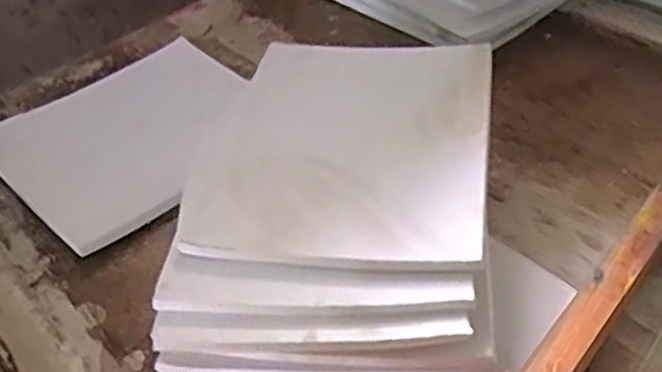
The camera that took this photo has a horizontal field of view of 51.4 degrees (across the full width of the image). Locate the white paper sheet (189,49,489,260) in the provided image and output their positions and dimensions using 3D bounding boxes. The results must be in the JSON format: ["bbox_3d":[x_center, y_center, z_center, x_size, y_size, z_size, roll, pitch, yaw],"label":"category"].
[{"bbox_3d":[0.011,-0.038,0.569,0.227,0.019,0.254,4,43,12],"label":"white paper sheet"}]

